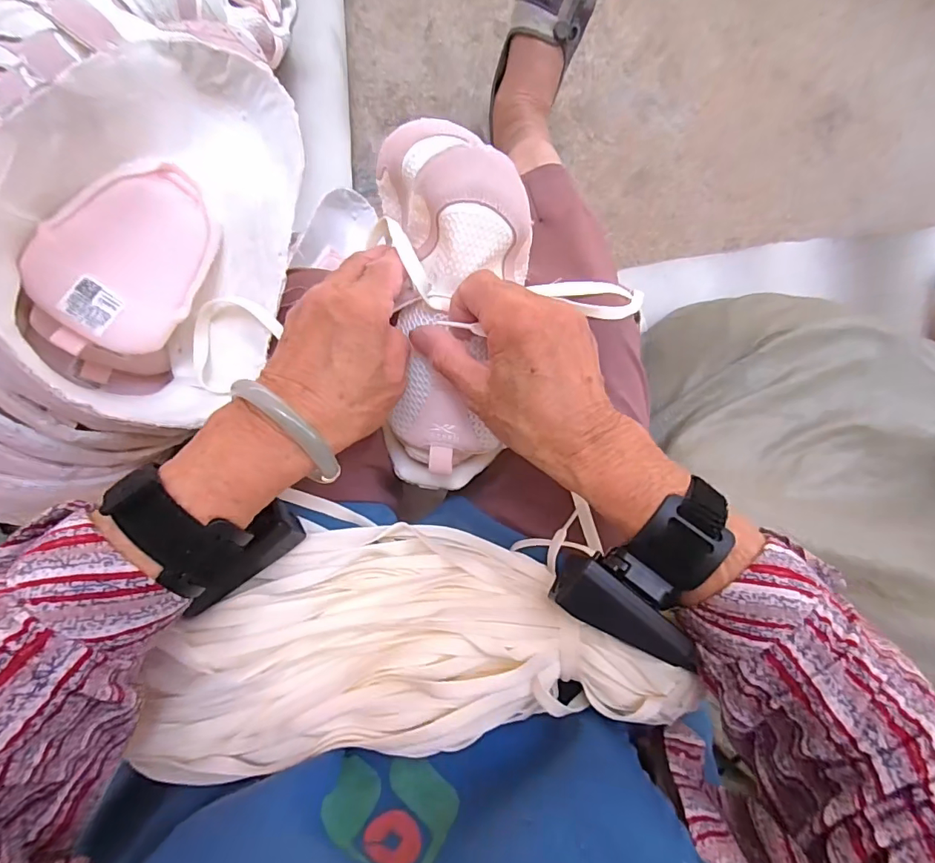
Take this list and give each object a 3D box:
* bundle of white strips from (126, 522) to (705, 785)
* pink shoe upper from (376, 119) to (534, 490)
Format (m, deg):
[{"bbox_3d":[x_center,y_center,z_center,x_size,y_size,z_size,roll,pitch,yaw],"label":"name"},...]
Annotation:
[{"bbox_3d":[-0.029,0.114,0.275,0.304,0.075,0.106,-3,97,-6],"label":"bundle of white strips"},{"bbox_3d":[-0.009,-0.057,0.307,0.091,0.059,0.217,1,109,-7],"label":"pink shoe upper"}]

